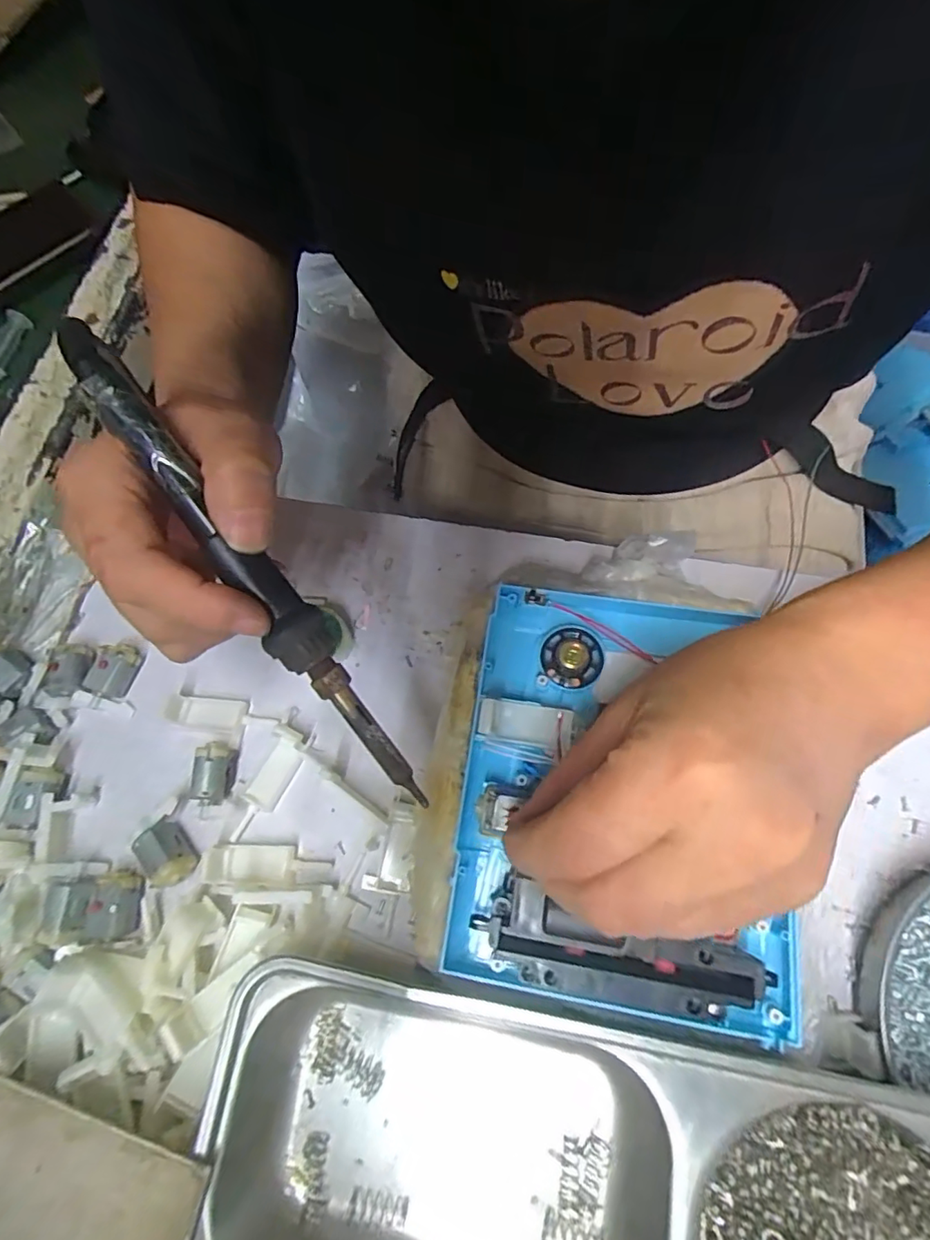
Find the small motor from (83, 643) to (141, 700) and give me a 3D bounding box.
[{"bbox_3d":[-0.192,0.028,0.298,0.017,0.017,0.030,17,72,11],"label":"small motor"}]

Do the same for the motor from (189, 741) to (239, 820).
[{"bbox_3d":[-0.125,0.079,0.272,0.016,0.016,0.033,-4,70,3],"label":"motor"}]

